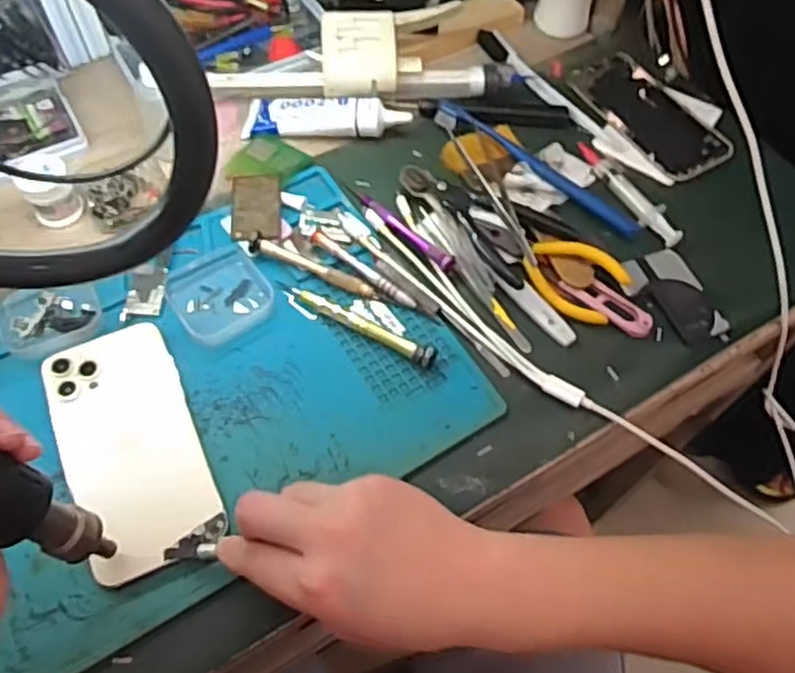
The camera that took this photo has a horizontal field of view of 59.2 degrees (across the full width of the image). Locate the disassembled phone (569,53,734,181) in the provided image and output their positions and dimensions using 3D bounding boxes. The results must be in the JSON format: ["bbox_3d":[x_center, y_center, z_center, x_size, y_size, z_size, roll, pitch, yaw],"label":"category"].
[{"bbox_3d":[0.214,-0.191,0.601,0.074,0.008,0.147,-24,64,-16],"label":"disassembled phone"}]

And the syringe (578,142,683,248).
[{"bbox_3d":[0.182,-0.116,0.551,0.019,0.007,0.118,-23,64,-15],"label":"syringe"}]

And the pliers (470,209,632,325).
[{"bbox_3d":[0.103,-0.053,0.506,0.123,0.011,0.056,25,62,11],"label":"pliers"}]

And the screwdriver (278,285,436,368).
[{"bbox_3d":[-0.028,-0.011,0.480,0.119,0.013,0.015,28,63,13],"label":"screwdriver"}]

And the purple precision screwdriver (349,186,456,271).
[{"bbox_3d":[0.002,-0.084,0.525,0.013,0.011,0.107,-39,69,-22],"label":"purple precision screwdriver"}]

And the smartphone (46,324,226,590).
[{"bbox_3d":[-0.163,0.063,0.426,0.077,0.014,0.157,-23,62,-14],"label":"smartphone"}]

